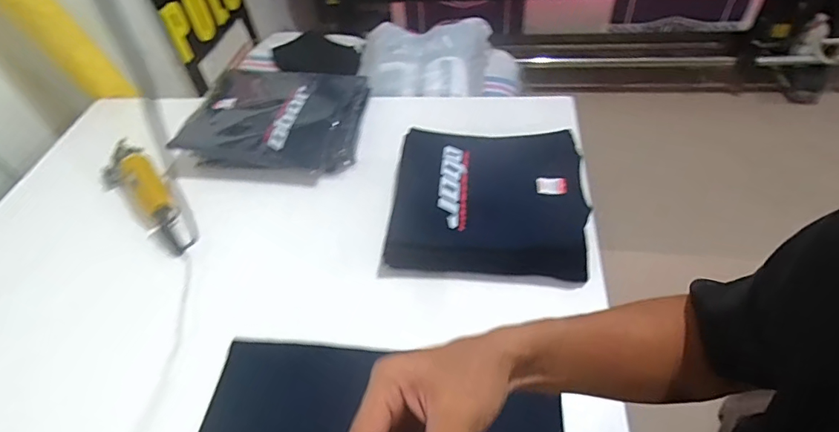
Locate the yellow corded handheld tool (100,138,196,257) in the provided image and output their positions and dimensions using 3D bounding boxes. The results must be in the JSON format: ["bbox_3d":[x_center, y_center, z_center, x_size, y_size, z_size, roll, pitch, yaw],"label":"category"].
[{"bbox_3d":[-0.555,-0.044,0.954,0.099,0.061,0.341,-36,55,-24],"label":"yellow corded handheld tool"}]

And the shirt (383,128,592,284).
[{"bbox_3d":[0.121,-0.030,0.855,0.330,0.074,0.291,4,49,8],"label":"shirt"}]

